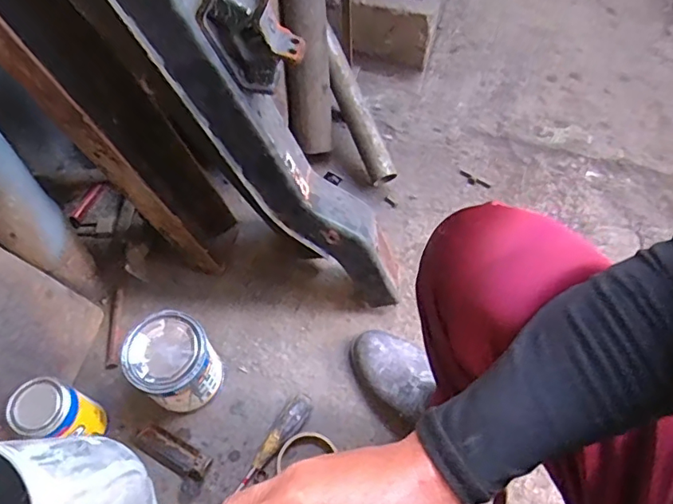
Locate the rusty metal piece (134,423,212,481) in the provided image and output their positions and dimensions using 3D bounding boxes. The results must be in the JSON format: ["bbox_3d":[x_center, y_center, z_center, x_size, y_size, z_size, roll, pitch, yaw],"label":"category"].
[{"bbox_3d":[-0.224,0.271,0.707,0.109,0.019,0.038,25,62,14],"label":"rusty metal piece"}]

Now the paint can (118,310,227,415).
[{"bbox_3d":[-0.217,0.157,0.710,0.102,0.135,0.103,0,59,0],"label":"paint can"}]

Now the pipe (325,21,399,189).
[{"bbox_3d":[0.033,-0.256,0.928,0.045,0.053,0.285,-20,88,-12],"label":"pipe"}]

